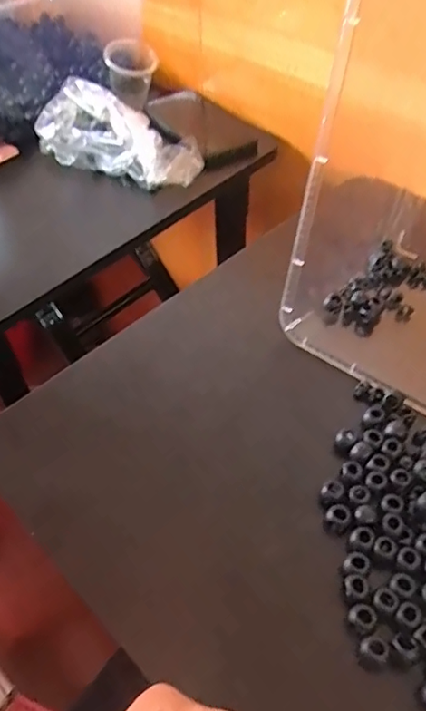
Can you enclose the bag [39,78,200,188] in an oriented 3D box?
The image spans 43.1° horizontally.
[{"bbox_3d":[-0.111,-0.244,0.611,0.191,0.077,0.085,22,54,20],"label":"bag"}]

